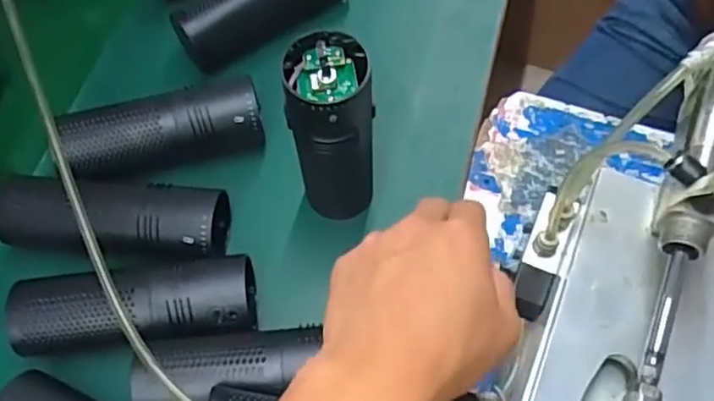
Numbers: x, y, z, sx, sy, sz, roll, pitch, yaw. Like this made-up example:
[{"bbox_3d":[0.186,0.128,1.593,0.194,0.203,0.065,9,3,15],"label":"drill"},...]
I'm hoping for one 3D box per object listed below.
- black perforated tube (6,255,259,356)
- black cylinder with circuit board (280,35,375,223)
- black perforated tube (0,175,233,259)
[{"bbox_3d":[-0.155,0.081,0.458,0.163,0.051,0.056,-6,65,-1],"label":"black perforated tube"},{"bbox_3d":[-0.016,-0.043,0.457,0.054,0.157,0.059,-1,65,1],"label":"black cylinder with circuit board"},{"bbox_3d":[-0.182,0.018,0.493,0.164,0.060,0.065,7,65,5],"label":"black perforated tube"}]

